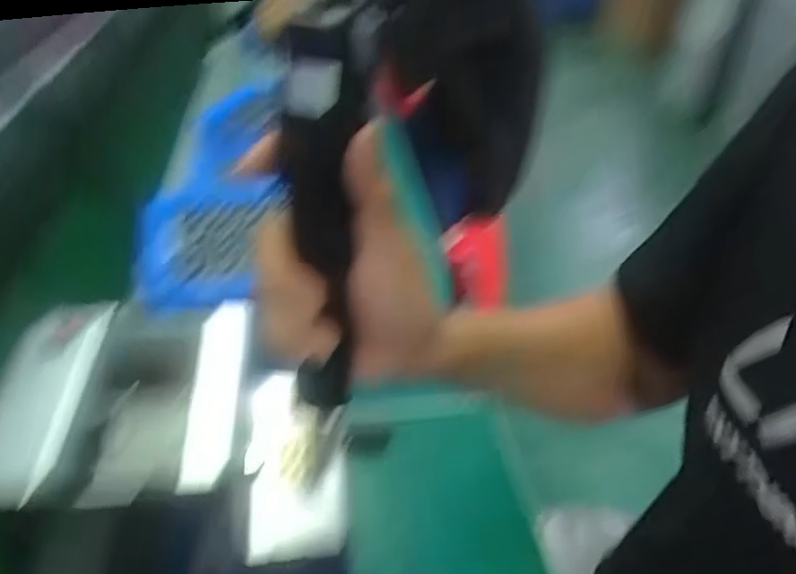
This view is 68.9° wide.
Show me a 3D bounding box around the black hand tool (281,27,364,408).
[{"bbox_3d":[-0.035,-0.017,0.267,0.032,0.184,0.035,-4,29,-13],"label":"black hand tool"}]

